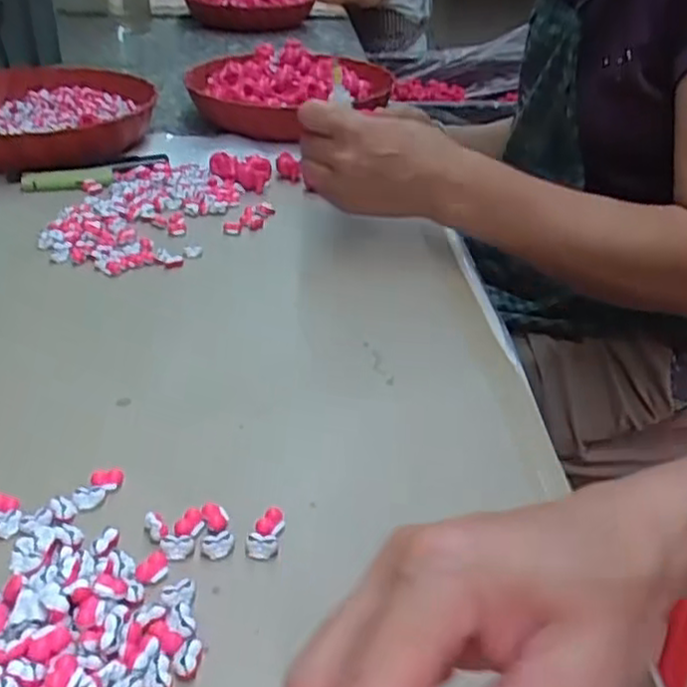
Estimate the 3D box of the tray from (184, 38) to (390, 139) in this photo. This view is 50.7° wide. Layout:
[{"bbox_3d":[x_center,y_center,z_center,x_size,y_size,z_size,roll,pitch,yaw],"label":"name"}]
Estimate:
[{"bbox_3d":[-0.070,-0.294,0.845,0.212,0.082,0.179,-20,42,-34],"label":"tray"}]

